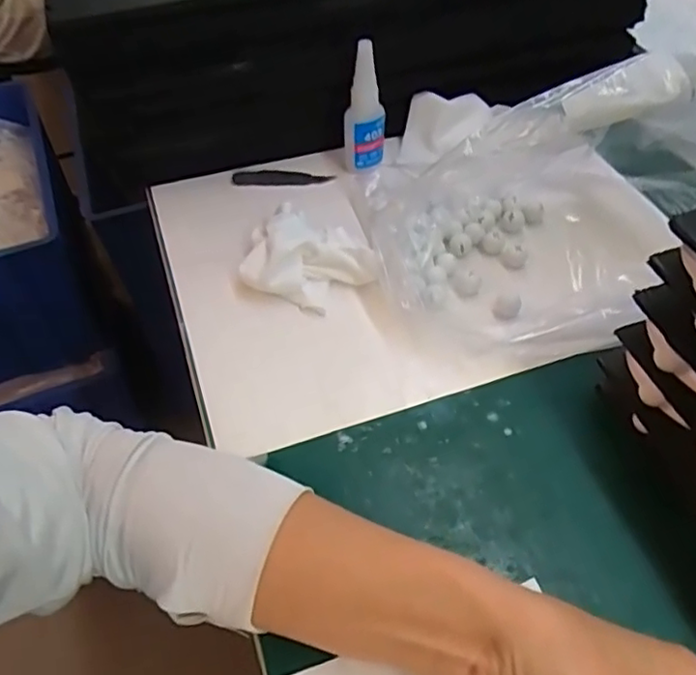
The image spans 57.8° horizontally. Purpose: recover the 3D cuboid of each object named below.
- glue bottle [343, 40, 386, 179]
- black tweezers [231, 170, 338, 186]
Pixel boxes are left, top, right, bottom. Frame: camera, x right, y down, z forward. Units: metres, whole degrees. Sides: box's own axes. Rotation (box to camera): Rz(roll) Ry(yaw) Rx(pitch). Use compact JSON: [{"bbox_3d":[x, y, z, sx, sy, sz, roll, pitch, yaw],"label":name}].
[{"bbox_3d":[0.012,-0.178,0.493,0.032,0.097,0.027,-4,49,0],"label":"glue bottle"},{"bbox_3d":[-0.054,-0.131,0.514,0.081,0.012,0.010,0,49,3],"label":"black tweezers"}]

